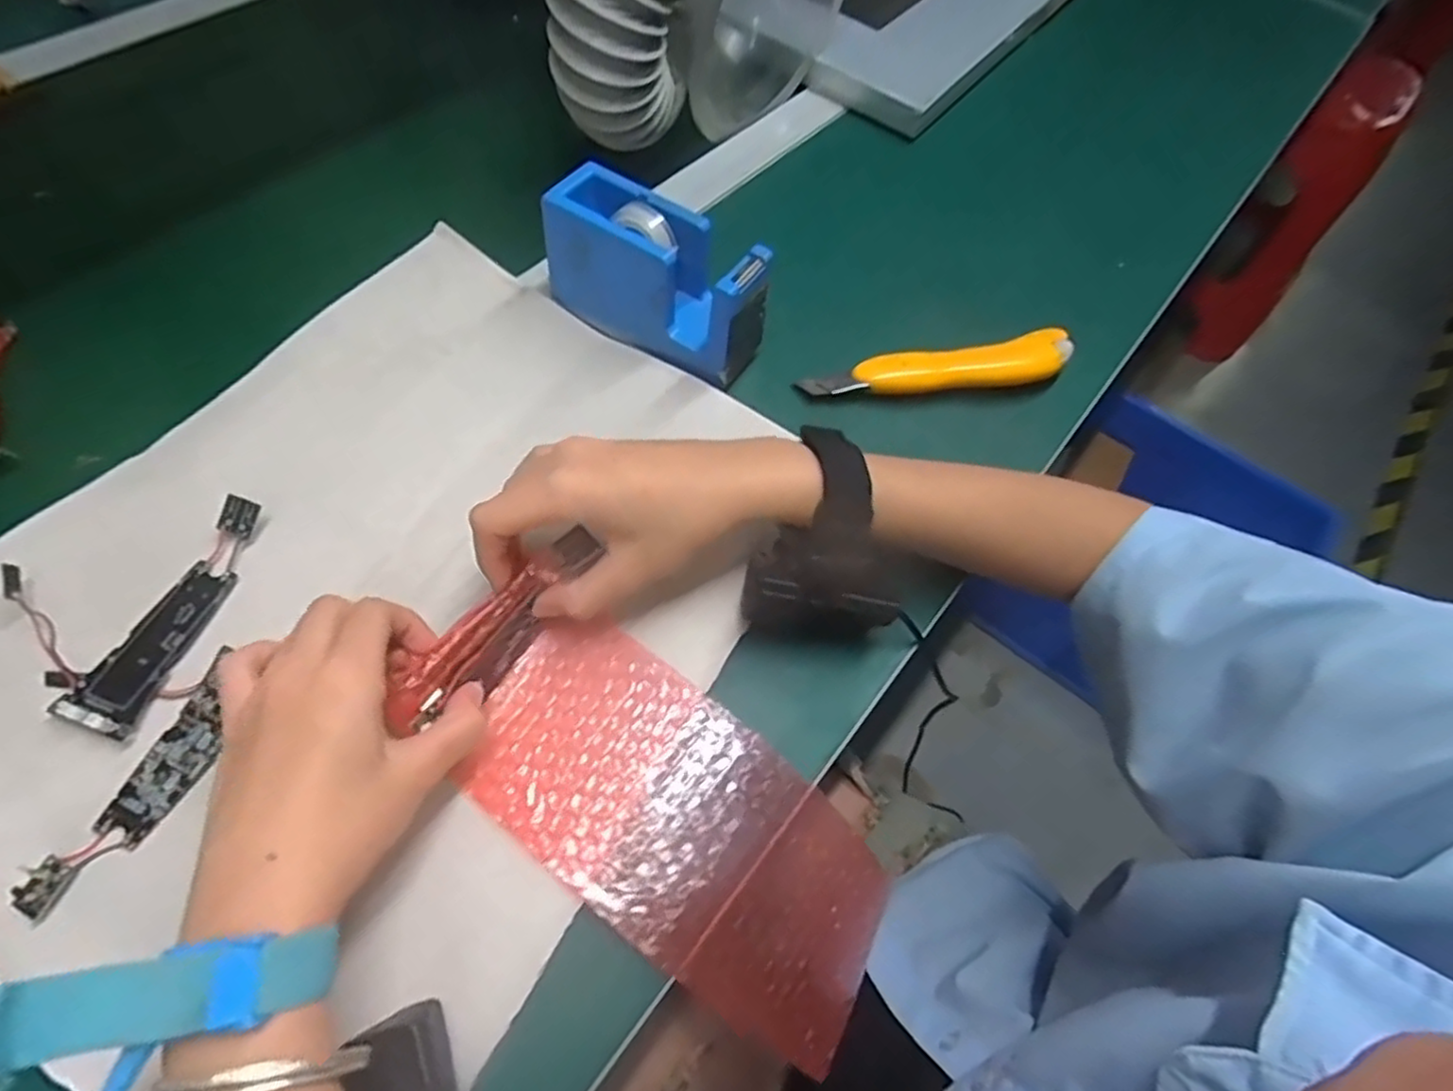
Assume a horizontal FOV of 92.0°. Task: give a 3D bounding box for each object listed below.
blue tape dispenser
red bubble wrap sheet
[{"bbox_3d":[-0.038,-0.155,0.414,0.136,0.073,0.049,31,63,11],"label":"blue tape dispenser"},{"bbox_3d":[-0.025,0.123,0.322,0.255,0.056,0.099,43,68,0],"label":"red bubble wrap sheet"}]

